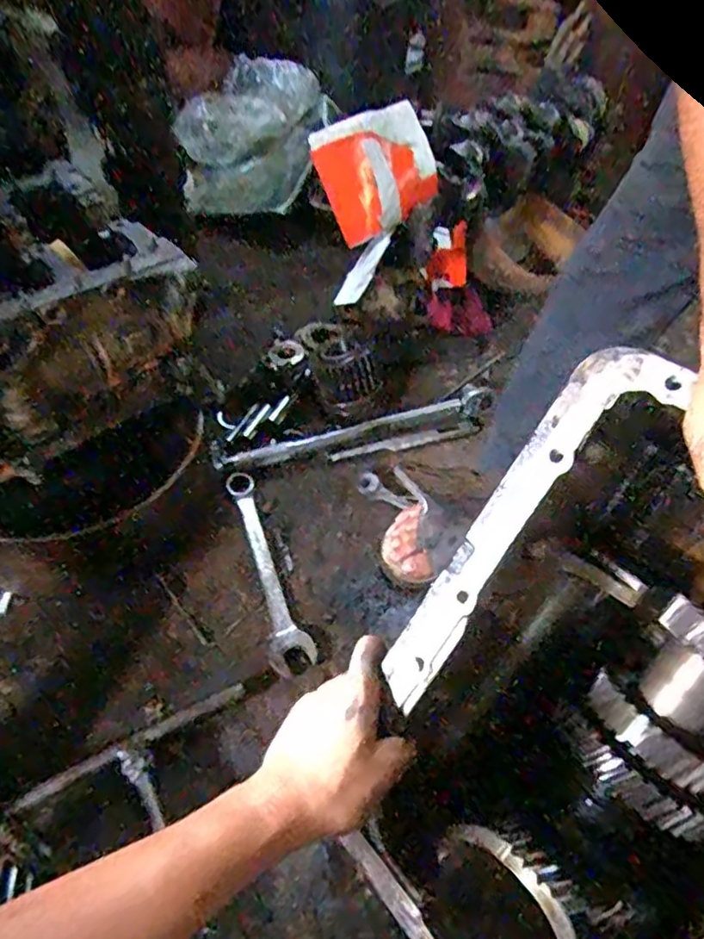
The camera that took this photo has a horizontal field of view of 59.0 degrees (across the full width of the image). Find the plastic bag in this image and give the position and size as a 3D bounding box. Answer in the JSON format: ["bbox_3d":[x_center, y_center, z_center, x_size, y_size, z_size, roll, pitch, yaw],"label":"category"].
[{"bbox_3d":[-0.228,-0.774,1.468,0.375,0.175,0.522,-2,48,-7],"label":"plastic bag"}]

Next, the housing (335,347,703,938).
[{"bbox_3d":[0.204,0.165,0.439,0.282,0.388,0.270,40,16,36],"label":"housing"}]

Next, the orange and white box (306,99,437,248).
[{"bbox_3d":[0.044,-0.458,0.955,0.182,0.162,0.024,-31,30,-10],"label":"orange and white box"}]

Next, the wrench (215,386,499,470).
[{"bbox_3d":[0.014,-0.064,0.956,0.452,0.032,0.043,-13,50,-17],"label":"wrench"}]

